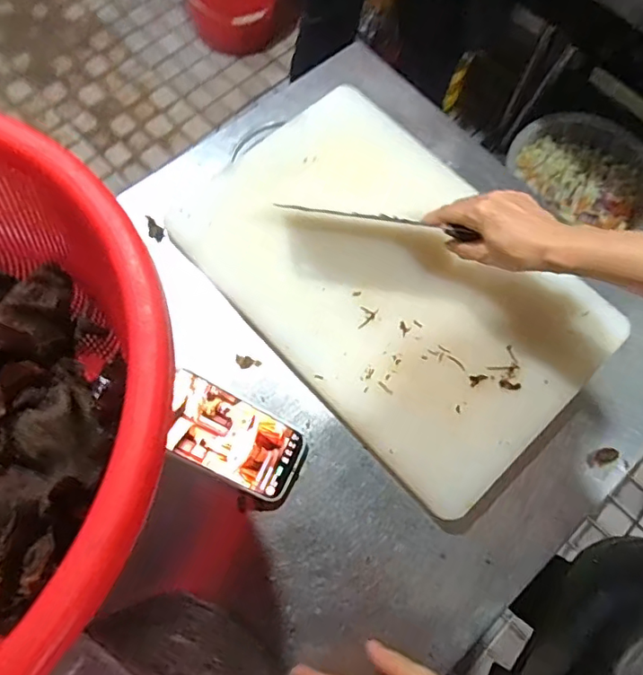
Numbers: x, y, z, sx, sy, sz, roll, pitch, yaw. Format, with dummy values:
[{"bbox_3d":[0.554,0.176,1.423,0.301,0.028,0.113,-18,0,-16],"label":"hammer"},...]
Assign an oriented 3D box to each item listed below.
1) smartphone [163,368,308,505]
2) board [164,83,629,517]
[{"bbox_3d":[-0.081,0.095,0.511,0.144,0.007,0.073,34,71,-22],"label":"smartphone"},{"bbox_3d":[0.074,-0.073,0.601,0.299,0.026,0.448,-41,77,-15],"label":"board"}]

